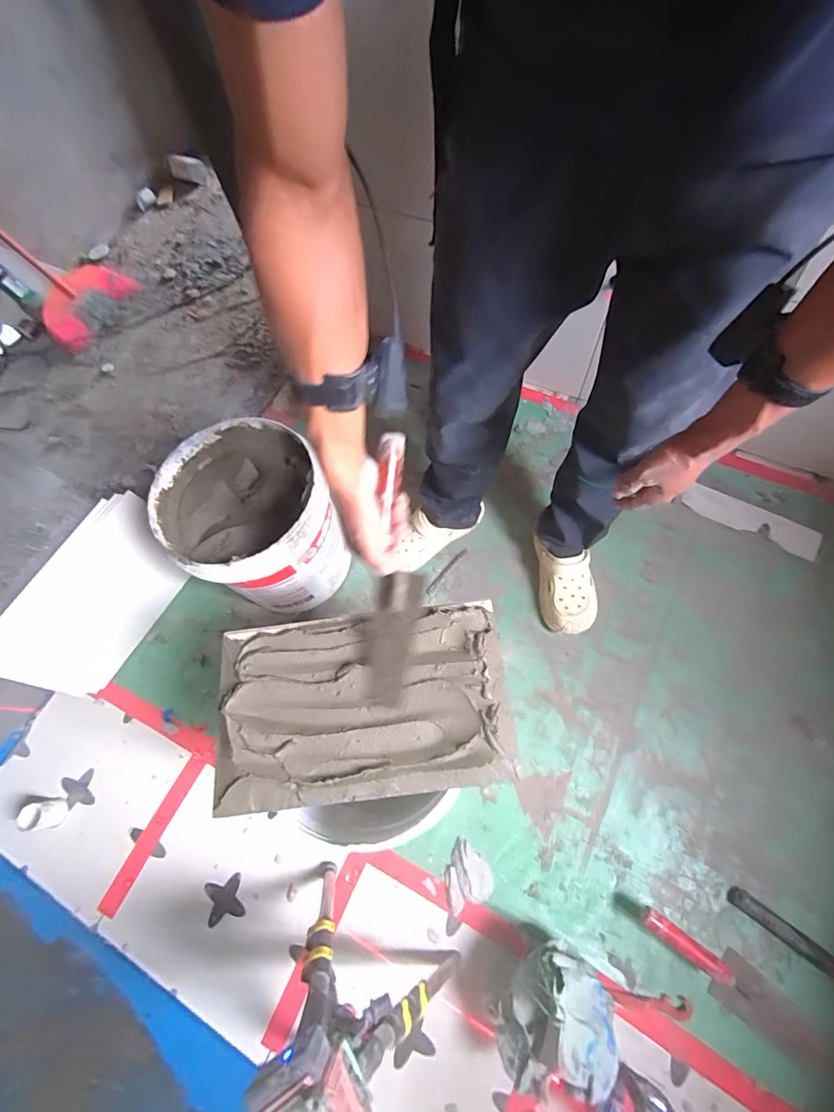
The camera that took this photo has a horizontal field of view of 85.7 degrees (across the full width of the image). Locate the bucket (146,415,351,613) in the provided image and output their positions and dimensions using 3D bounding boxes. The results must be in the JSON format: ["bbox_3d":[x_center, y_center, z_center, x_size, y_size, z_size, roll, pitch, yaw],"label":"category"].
[{"bbox_3d":[-0.329,-0.067,0.943,0.290,0.311,0.308,-1,68,3],"label":"bucket"}]

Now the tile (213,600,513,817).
[{"bbox_3d":[-0.078,0.195,0.605,0.384,0.034,0.232,-6,68,0],"label":"tile"}]

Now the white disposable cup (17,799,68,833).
[{"bbox_3d":[-0.748,0.518,0.900,0.053,0.057,0.054,-1,68,2],"label":"white disposable cup"}]

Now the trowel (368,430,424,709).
[{"bbox_3d":[-0.028,0.029,0.561,0.064,0.061,0.347,3,107,4],"label":"trowel"}]

